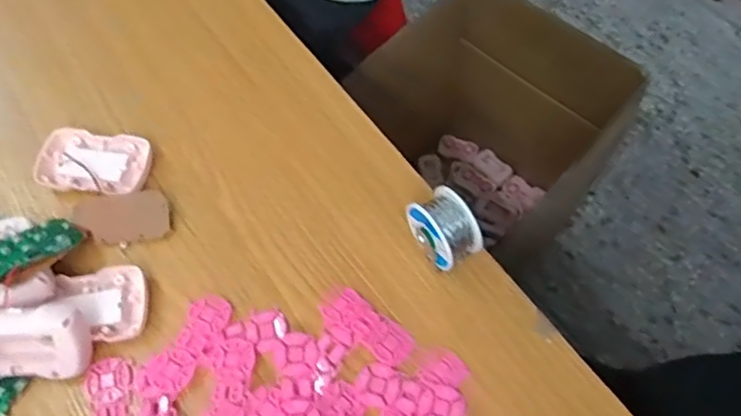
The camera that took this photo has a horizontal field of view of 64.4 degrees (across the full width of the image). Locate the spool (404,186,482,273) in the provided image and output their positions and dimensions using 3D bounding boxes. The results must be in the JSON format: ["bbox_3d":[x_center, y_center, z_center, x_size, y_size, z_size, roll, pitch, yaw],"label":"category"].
[{"bbox_3d":[0.052,0.020,0.433,0.038,0.054,0.051,-27,66,-13],"label":"spool"}]

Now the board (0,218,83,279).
[{"bbox_3d":[-0.251,0.028,0.431,0.035,0.009,0.075,37,39,17],"label":"board"}]

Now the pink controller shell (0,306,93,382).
[{"bbox_3d":[-0.238,0.093,0.401,0.086,0.023,0.051,-1,108,-7],"label":"pink controller shell"}]

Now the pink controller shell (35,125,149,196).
[{"bbox_3d":[-0.229,-0.039,0.488,0.088,0.010,0.055,7,64,4],"label":"pink controller shell"}]

